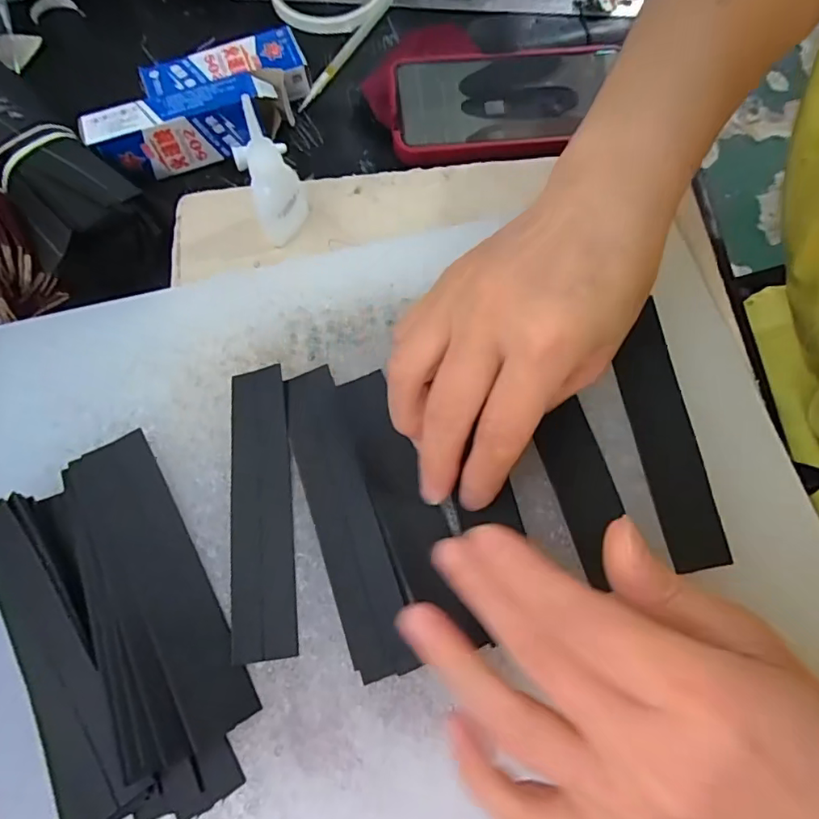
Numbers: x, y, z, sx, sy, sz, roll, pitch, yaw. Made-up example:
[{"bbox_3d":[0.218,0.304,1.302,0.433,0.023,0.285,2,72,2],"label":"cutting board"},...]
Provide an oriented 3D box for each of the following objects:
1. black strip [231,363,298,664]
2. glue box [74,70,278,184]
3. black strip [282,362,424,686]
[{"bbox_3d":[-0.065,0.041,0.225,0.026,0.006,0.122,-7,73,0],"label":"black strip"},{"bbox_3d":[-0.139,-0.177,0.325,0.109,0.038,0.025,-21,72,-7],"label":"glue box"},{"bbox_3d":[-0.029,0.044,0.222,0.027,0.004,0.131,-19,72,-6],"label":"black strip"}]

